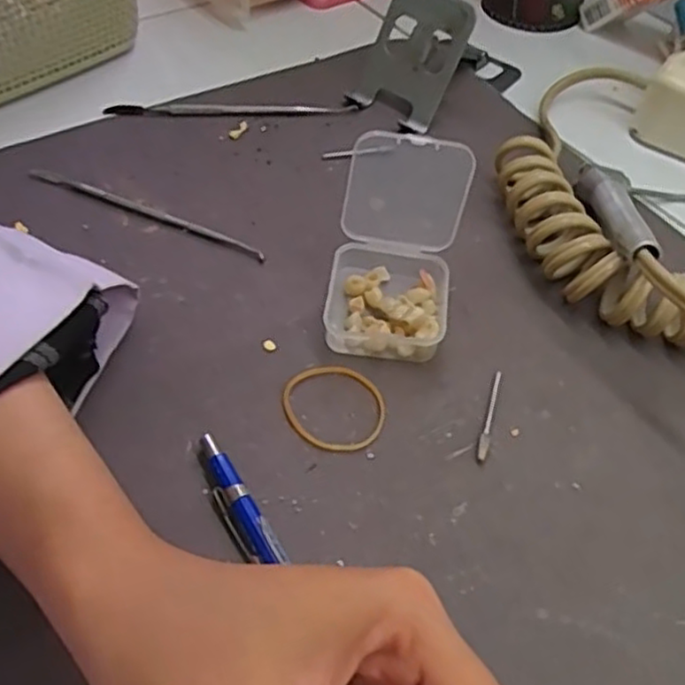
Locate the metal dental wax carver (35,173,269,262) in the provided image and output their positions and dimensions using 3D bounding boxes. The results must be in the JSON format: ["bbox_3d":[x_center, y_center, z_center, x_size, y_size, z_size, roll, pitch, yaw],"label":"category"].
[{"bbox_3d":[-0.105,-0.071,0.372,0.144,0.006,0.010,21,53,14],"label":"metal dental wax carver"}]

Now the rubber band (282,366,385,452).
[{"bbox_3d":[-0.003,0.028,0.300,0.042,0.004,0.044,1,51,-1],"label":"rubber band"}]

